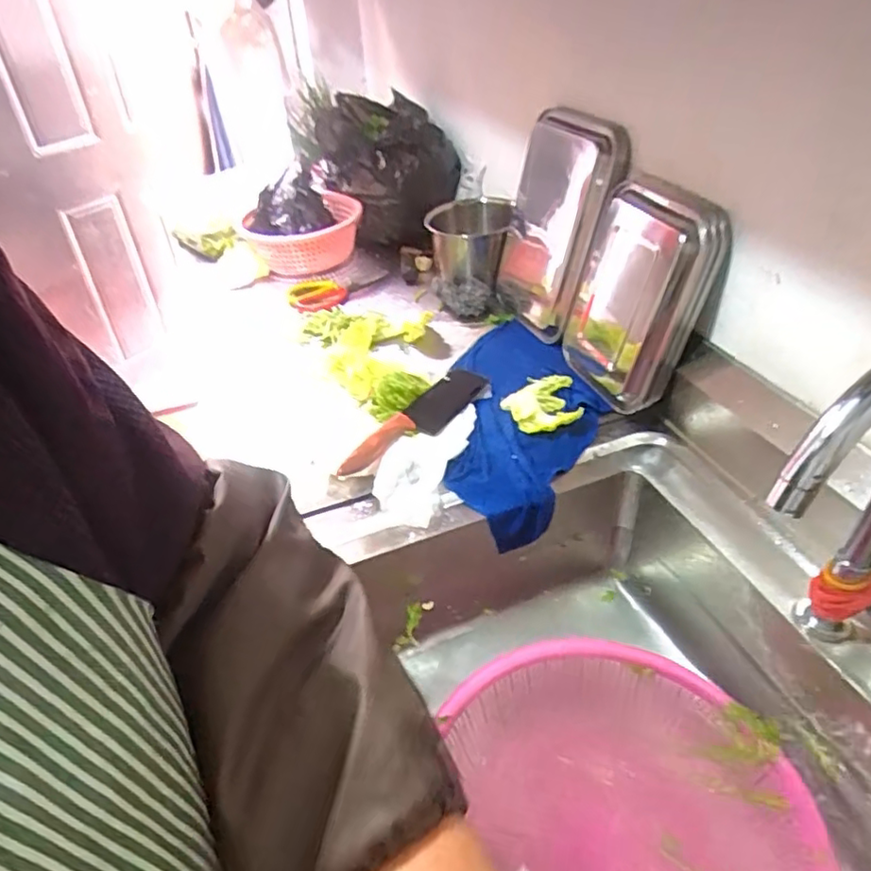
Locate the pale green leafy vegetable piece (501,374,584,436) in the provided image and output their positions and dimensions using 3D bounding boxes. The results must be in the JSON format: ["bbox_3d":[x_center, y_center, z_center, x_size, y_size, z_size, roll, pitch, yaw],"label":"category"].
[{"bbox_3d":[0.139,-0.042,0.853,0.094,0.028,0.105,-3,38,0],"label":"pale green leafy vegetable piece"}]

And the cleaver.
[{"bbox_3d":[-0.018,-0.021,0.829,0.064,0.032,0.264,20,44,26],"label":"cleaver"}]

